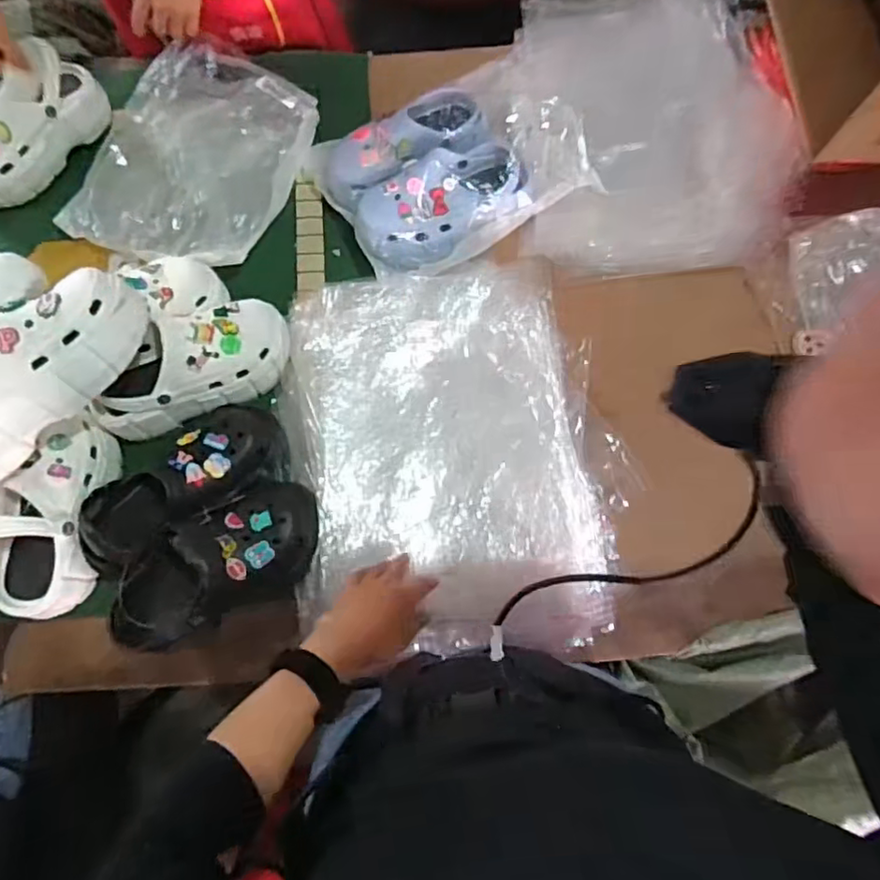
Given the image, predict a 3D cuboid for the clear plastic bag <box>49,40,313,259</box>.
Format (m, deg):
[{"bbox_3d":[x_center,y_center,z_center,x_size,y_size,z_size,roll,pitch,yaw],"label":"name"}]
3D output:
[{"bbox_3d":[-0.354,-0.405,0.845,0.277,0.096,0.307,19,72,6],"label":"clear plastic bag"}]

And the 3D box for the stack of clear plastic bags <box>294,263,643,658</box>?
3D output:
[{"bbox_3d":[0.008,0.010,0.702,0.372,0.074,0.458,-2,71,-1],"label":"stack of clear plastic bags"}]

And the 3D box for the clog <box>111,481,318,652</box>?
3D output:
[{"bbox_3d":[-0.251,0.136,0.659,0.241,0.100,0.108,-31,74,-11],"label":"clog"}]

